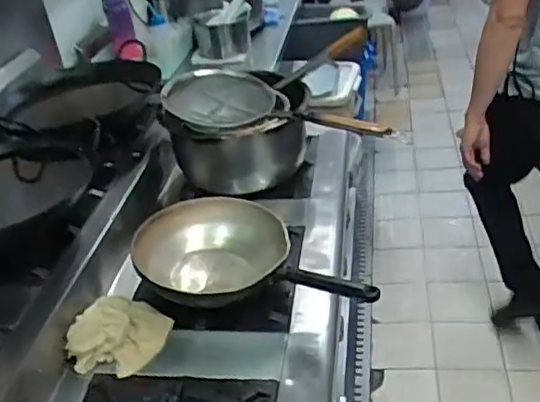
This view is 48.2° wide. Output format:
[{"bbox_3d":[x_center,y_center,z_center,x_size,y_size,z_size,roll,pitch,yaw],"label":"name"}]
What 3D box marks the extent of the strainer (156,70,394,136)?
[{"bbox_3d":[0.011,-0.224,1.408,0.569,0.067,0.232,11,37,25],"label":"strainer"}]

